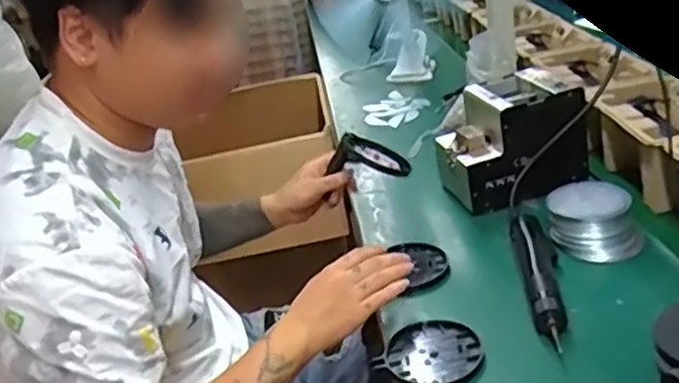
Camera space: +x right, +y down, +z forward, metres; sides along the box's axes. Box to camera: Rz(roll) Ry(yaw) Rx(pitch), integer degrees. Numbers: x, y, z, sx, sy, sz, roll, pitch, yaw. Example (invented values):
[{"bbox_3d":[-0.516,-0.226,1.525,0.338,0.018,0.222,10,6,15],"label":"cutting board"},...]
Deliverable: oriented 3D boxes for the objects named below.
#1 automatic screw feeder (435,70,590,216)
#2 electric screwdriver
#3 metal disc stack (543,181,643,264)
[{"bbox_3d":[0.249,-0.078,0.973,0.190,0.141,0.136,-14,27,-14],"label":"automatic screw feeder"},{"bbox_3d":[0.231,0.095,0.767,0.044,0.036,0.225,-3,26,9],"label":"electric screwdriver"},{"bbox_3d":[0.321,0.036,0.843,0.115,0.066,0.088,7,29,27],"label":"metal disc stack"}]

